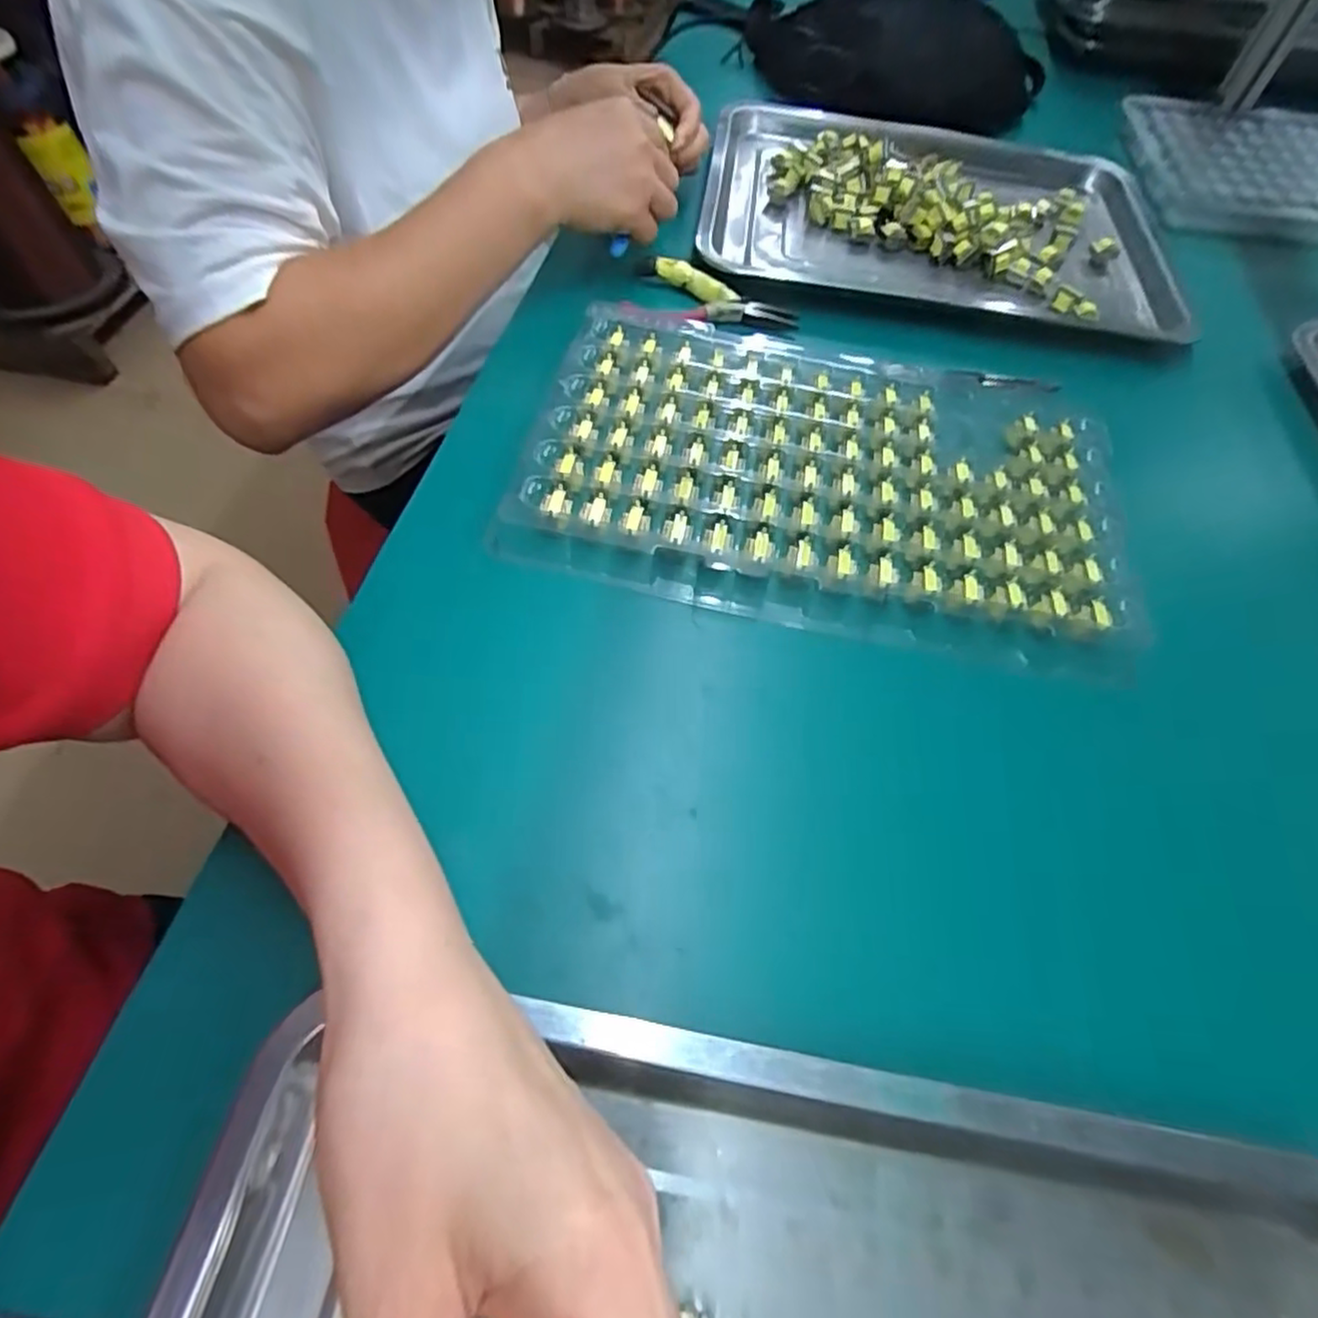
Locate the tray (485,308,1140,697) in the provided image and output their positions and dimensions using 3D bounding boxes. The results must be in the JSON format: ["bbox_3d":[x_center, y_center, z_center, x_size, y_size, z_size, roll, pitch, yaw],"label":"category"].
[{"bbox_3d":[0.098,-0.113,0.387,0.332,0.017,0.206,13,59,3],"label":"tray"}]

